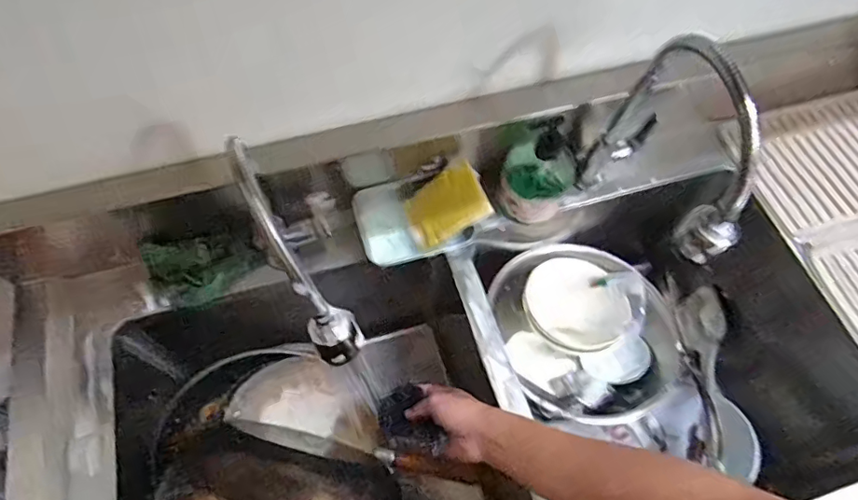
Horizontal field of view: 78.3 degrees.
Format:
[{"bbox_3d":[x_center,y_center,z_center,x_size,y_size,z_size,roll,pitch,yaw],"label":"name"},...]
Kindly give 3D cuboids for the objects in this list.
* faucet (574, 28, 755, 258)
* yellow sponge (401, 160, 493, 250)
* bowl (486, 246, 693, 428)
[{"bbox_3d":[0.245,-0.090,0.544,0.066,0.273,0.201,-2,62,-4],"label":"faucet"},{"bbox_3d":[0.021,-0.054,0.636,0.099,0.018,0.073,-33,72,22],"label":"yellow sponge"},{"bbox_3d":[0.232,0.120,0.769,0.236,0.109,0.218,1,62,-2],"label":"bowl"}]

